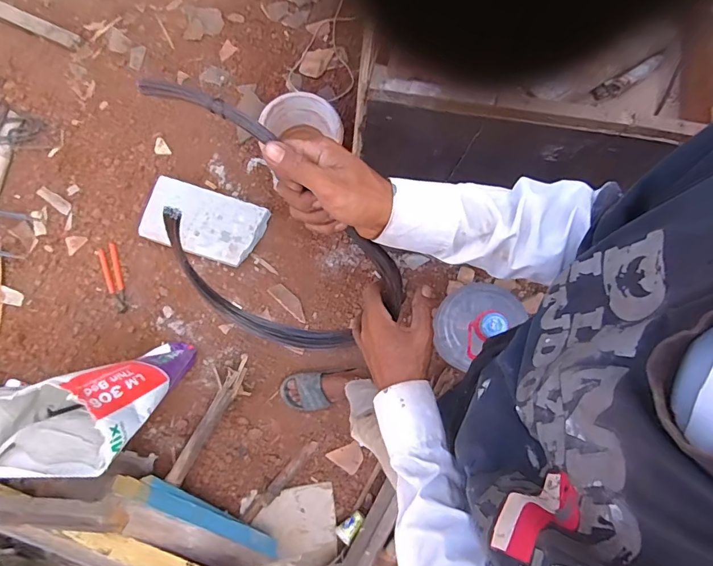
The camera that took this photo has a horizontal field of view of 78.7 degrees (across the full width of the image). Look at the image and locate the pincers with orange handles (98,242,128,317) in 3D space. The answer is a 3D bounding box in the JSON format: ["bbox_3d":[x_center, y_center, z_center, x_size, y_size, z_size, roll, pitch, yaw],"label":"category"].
[{"bbox_3d":[-0.775,-0.012,1.389,0.065,0.016,0.228,-20,79,-4],"label":"pincers with orange handles"}]

